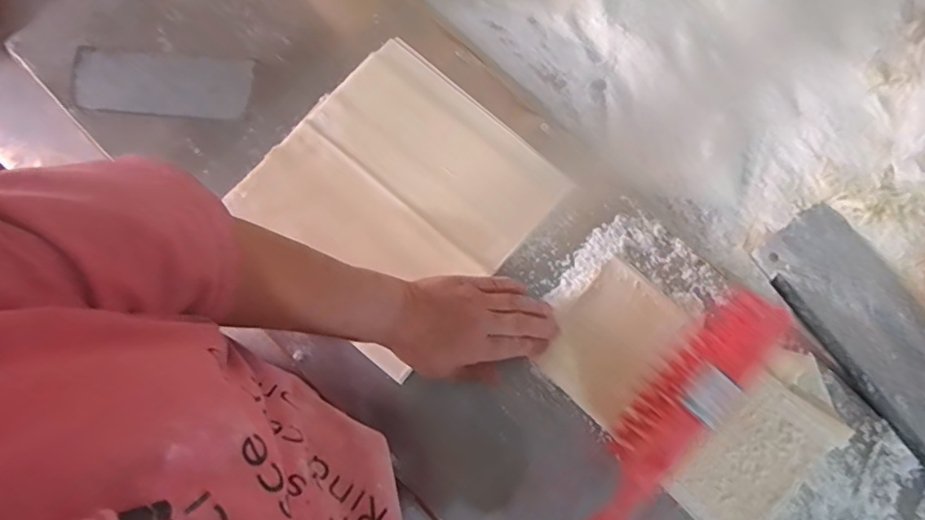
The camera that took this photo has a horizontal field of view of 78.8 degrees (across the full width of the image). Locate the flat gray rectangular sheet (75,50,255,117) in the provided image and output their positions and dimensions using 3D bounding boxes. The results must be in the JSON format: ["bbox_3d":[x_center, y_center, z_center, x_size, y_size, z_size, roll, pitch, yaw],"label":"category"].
[{"bbox_3d":[-0.305,-0.181,0.579,0.176,0.008,0.065,3,82,-1],"label":"flat gray rectangular sheet"}]

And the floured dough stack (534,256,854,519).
[{"bbox_3d":[0.202,0.127,0.517,0.256,0.010,0.143,42,82,9],"label":"floured dough stack"}]

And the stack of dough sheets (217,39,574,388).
[{"bbox_3d":[-0.063,-0.066,0.553,0.248,0.020,0.254,41,75,6],"label":"stack of dough sheets"}]

